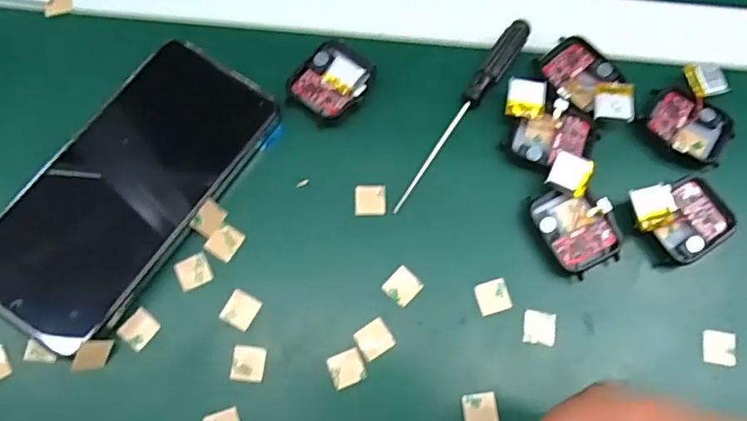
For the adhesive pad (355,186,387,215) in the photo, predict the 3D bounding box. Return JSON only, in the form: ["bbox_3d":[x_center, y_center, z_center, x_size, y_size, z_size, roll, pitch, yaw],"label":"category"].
[{"bbox_3d":[-0.001,-0.006,0.296,0.016,0.004,0.017,0,74,-2],"label":"adhesive pad"}]

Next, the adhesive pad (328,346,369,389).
[{"bbox_3d":[-0.013,0.076,0.270,0.017,0.004,0.016,-20,76,-8],"label":"adhesive pad"}]

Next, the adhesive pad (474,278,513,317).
[{"bbox_3d":[0.061,0.043,0.282,0.017,0.004,0.016,-15,75,-6],"label":"adhesive pad"}]

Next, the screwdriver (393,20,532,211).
[{"bbox_3d":[0.049,-0.055,0.307,0.013,0.010,0.132,33,76,7],"label":"screwdriver"}]

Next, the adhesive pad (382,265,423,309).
[{"bbox_3d":[0.015,0.038,0.282,0.015,0.004,0.016,42,77,9],"label":"adhesive pad"}]

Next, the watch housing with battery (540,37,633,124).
[{"bbox_3d":[0.120,-0.072,0.308,0.038,0.011,0.056,-43,80,-12],"label":"watch housing with battery"}]

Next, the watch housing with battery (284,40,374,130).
[{"bbox_3d":[-0.023,-0.071,0.309,0.038,0.007,0.048,39,76,9],"label":"watch housing with battery"}]

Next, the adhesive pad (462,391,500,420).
[{"bbox_3d":[0.051,0.095,0.266,0.016,0.004,0.016,-4,74,-3],"label":"adhesive pad"}]

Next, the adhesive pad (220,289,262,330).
[{"bbox_3d":[-0.065,0.049,0.277,0.015,0.004,0.016,29,75,6],"label":"adhesive pad"}]

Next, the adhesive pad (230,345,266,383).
[{"bbox_3d":[-0.060,0.073,0.269,0.015,0.004,0.016,6,74,0],"label":"adhesive pad"}]

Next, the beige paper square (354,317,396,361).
[{"bbox_3d":[0.000,0.063,0.275,0.016,0.004,0.015,-31,77,-10],"label":"beige paper square"}]

